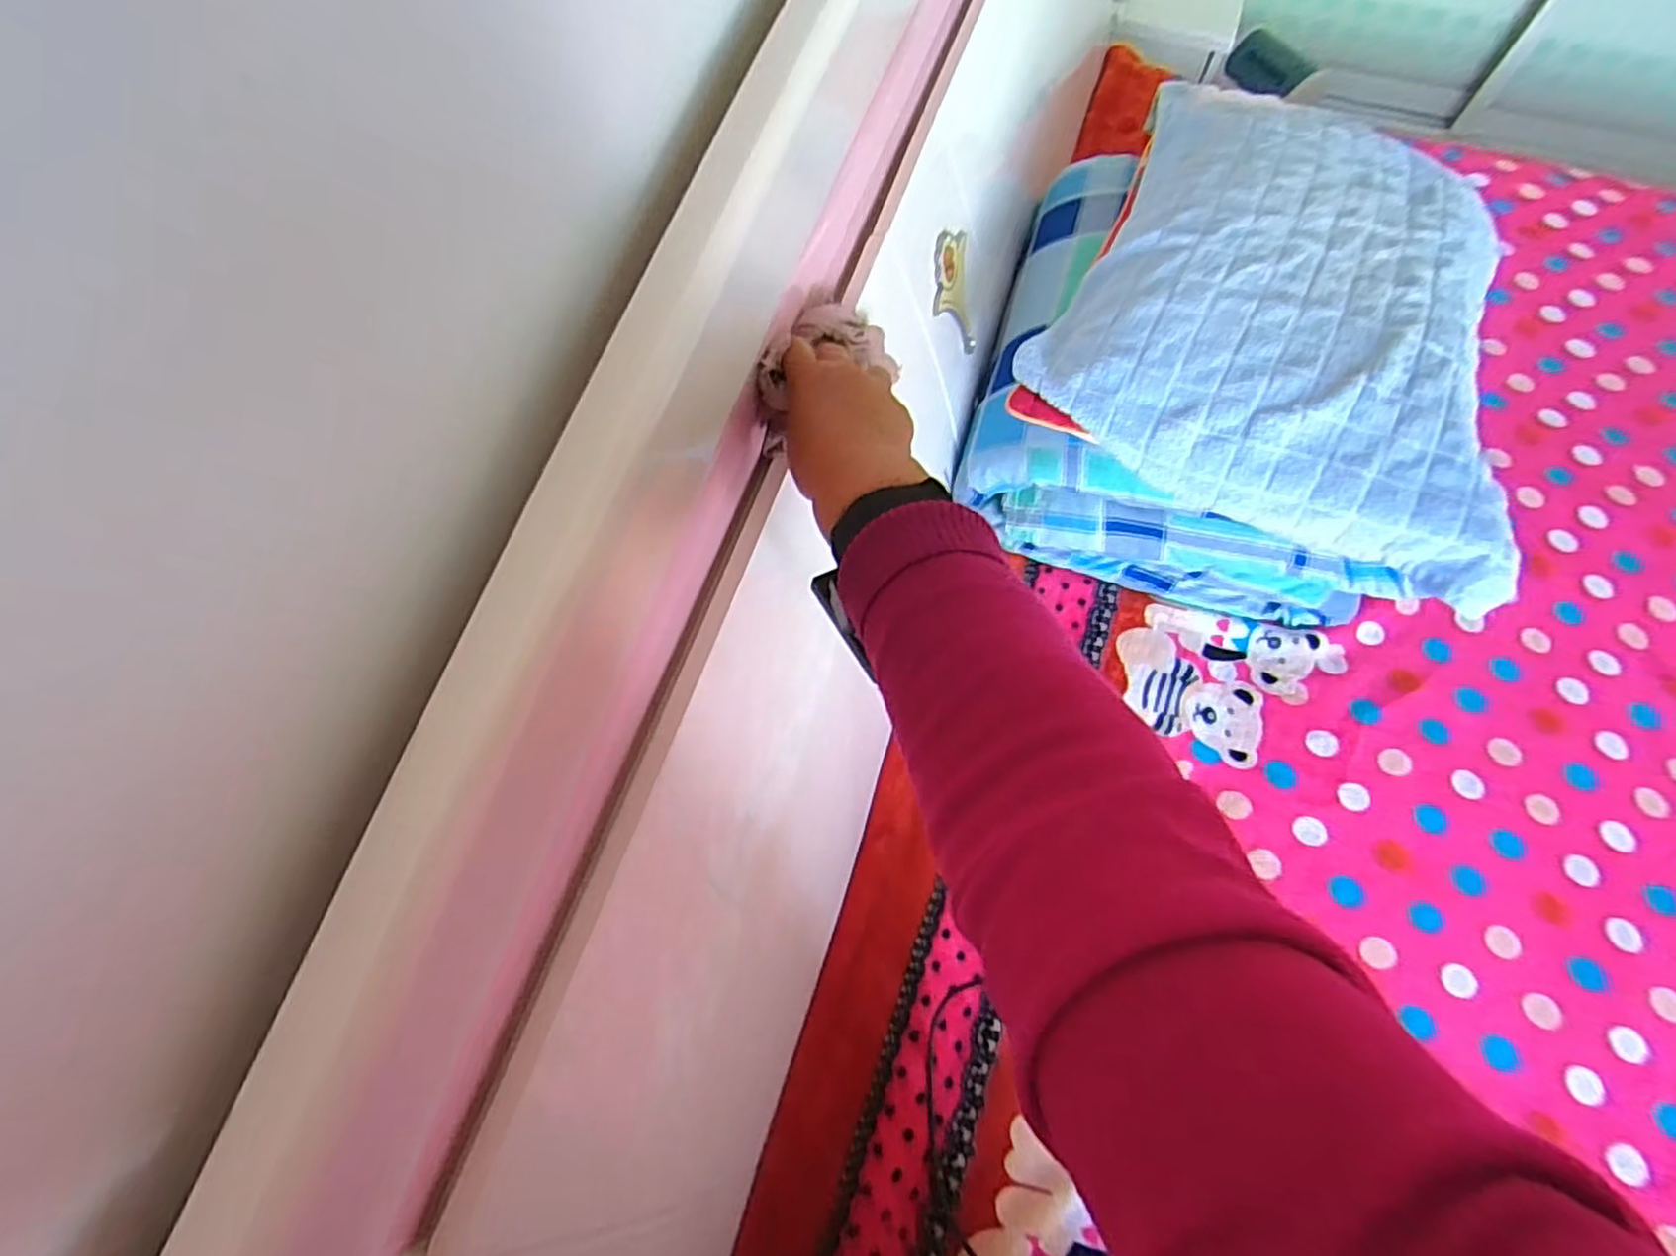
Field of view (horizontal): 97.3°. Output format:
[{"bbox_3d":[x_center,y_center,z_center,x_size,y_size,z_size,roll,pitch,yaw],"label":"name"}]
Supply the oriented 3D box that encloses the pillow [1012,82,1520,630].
[{"bbox_3d":[0.427,-0.299,0.660,0.404,0.079,0.480,28,70,11],"label":"pillow"}]

